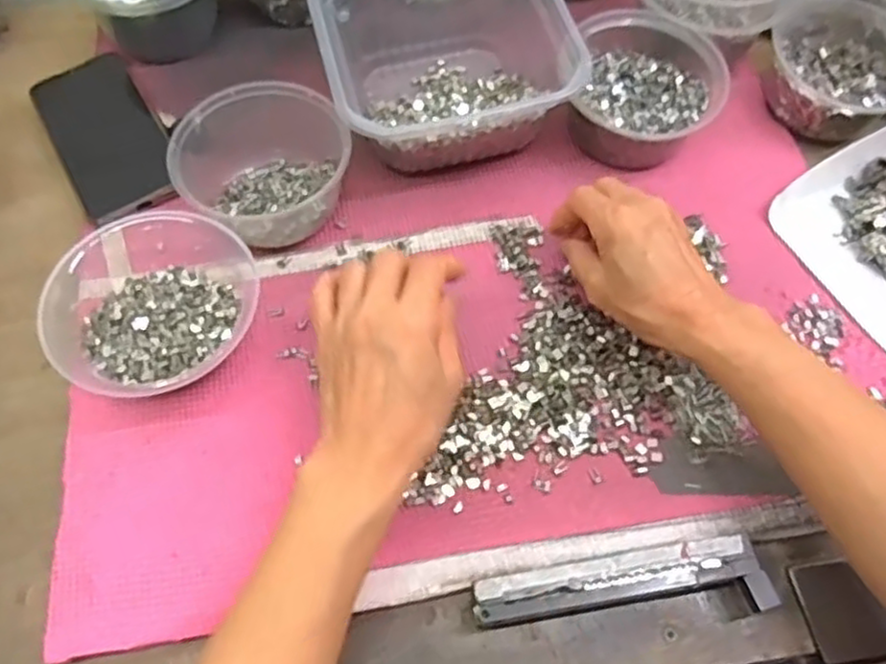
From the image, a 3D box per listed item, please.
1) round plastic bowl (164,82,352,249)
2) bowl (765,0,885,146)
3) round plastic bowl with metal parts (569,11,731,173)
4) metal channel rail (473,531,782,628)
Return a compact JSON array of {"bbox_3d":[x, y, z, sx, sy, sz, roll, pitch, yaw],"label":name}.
[{"bbox_3d":[-0.126,-0.117,0.497,0.109,0.061,0.121,-27,64,-14],"label":"round plastic bowl"},{"bbox_3d":[0.299,-0.198,0.548,0.106,0.047,0.107,0,61,0],"label":"bowl"},{"bbox_3d":[0.146,-0.173,0.529,0.102,0.059,0.115,7,61,4],"label":"round plastic bowl with metal parts"},{"bbox_3d":[0.093,0.137,0.386,0.152,0.028,0.038,-7,61,-4],"label":"metal channel rail"}]

